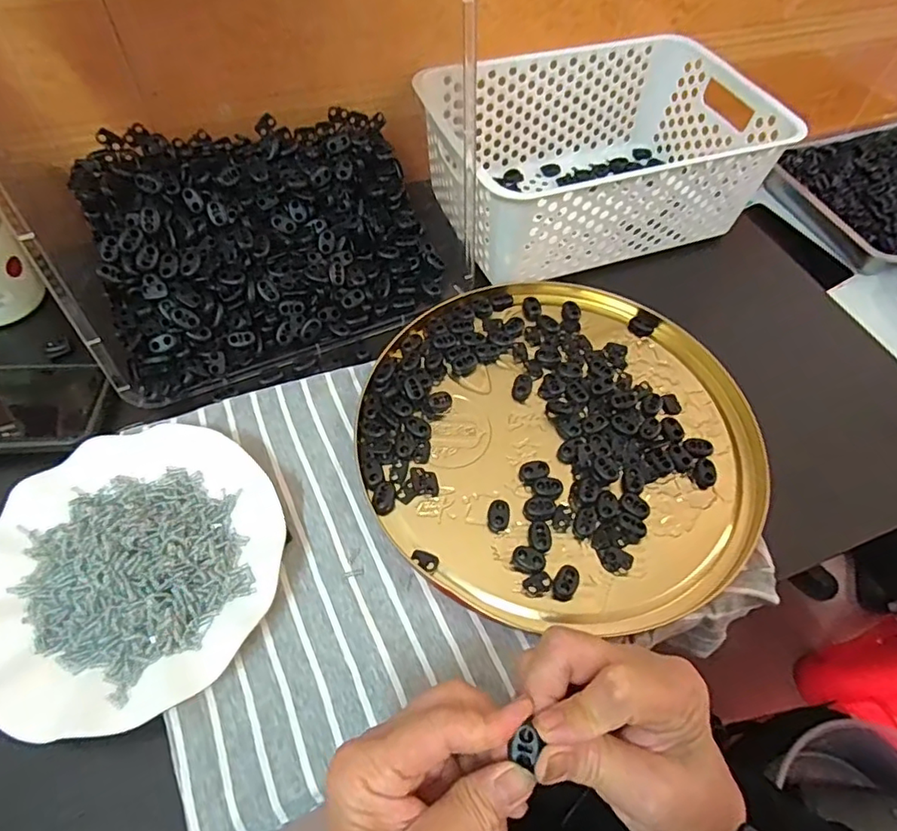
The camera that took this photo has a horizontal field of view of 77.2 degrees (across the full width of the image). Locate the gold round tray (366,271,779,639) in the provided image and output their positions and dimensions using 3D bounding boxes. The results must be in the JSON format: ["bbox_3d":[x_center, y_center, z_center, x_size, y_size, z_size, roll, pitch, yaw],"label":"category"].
[{"bbox_3d":[0.083,0.008,0.427,0.288,0.015,0.282,2,55,-2],"label":"gold round tray"}]

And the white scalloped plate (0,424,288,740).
[{"bbox_3d":[-0.196,0.091,0.349,0.175,0.026,0.177,2,55,-2],"label":"white scalloped plate"}]

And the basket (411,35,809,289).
[{"bbox_3d":[0.140,-0.248,0.544,0.298,0.113,0.197,-18,60,-15],"label":"basket"}]

